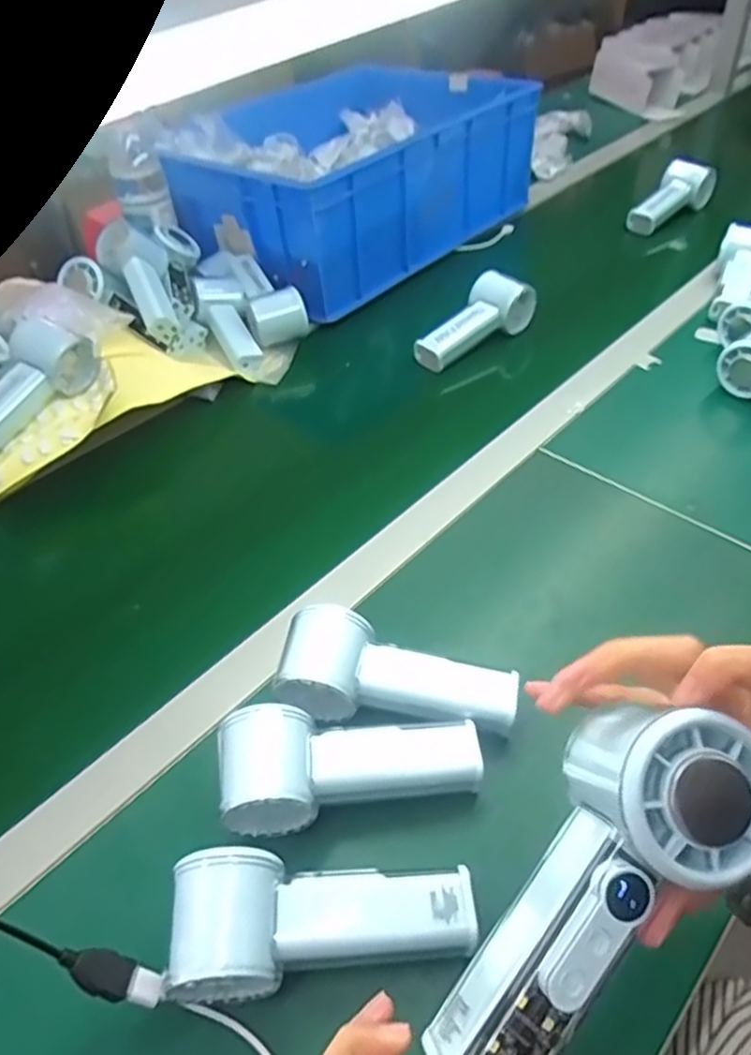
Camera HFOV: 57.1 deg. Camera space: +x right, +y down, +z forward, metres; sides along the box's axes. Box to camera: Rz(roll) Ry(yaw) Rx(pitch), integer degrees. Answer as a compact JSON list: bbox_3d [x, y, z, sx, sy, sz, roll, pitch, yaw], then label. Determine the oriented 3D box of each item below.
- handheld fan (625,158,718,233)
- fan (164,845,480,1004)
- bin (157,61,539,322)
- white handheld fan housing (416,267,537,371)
[{"bbox_3d":[0.418,-0.464,0.977,0.078,0.068,0.123,27,53,29],"label":"handheld fan"},{"bbox_3d":[-0.025,0.201,0.344,0.150,0.054,0.063,-2,44,4],"label":"fan"},{"bbox_3d":[-0.036,-0.495,0.967,0.323,0.149,0.465,25,52,28],"label":"bin"},{"bbox_3d":[0.111,-0.228,0.760,0.064,0.052,0.136,28,53,30],"label":"white handheld fan housing"}]

